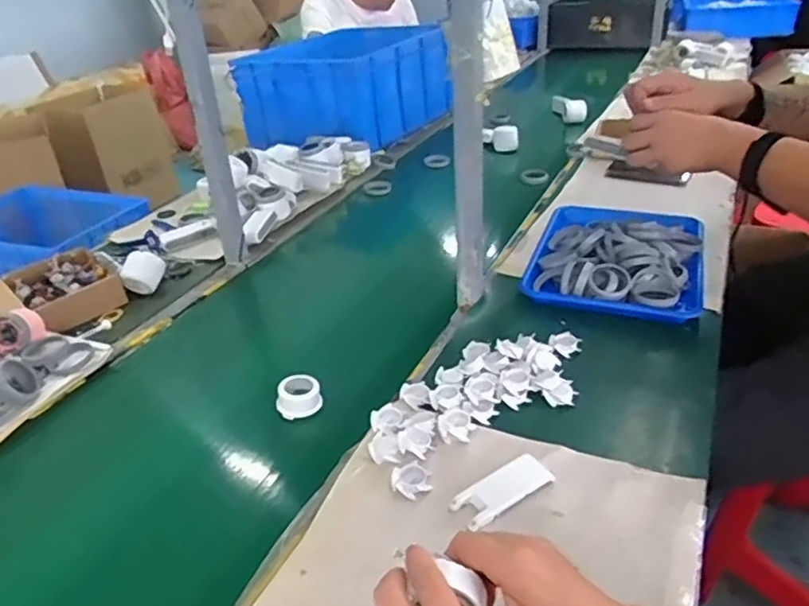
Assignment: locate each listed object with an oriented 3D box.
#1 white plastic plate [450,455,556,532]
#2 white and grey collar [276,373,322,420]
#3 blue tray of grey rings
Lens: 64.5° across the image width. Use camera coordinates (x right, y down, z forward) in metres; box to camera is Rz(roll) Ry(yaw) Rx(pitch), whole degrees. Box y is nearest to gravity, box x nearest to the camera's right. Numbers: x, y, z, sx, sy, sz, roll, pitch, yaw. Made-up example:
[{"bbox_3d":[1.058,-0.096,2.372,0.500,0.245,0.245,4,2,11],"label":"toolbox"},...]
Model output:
[{"bbox_3d":[0.099,0.182,0.627,0.101,0.017,0.037,-20,34,-25],"label":"white plastic plate"},{"bbox_3d":[-0.128,0.113,0.773,0.052,0.037,0.041,-12,31,-12],"label":"white and grey collar"},{"bbox_3d":[0.332,-0.081,0.999,0.252,0.067,0.316,9,33,21],"label":"blue tray of grey rings"}]

